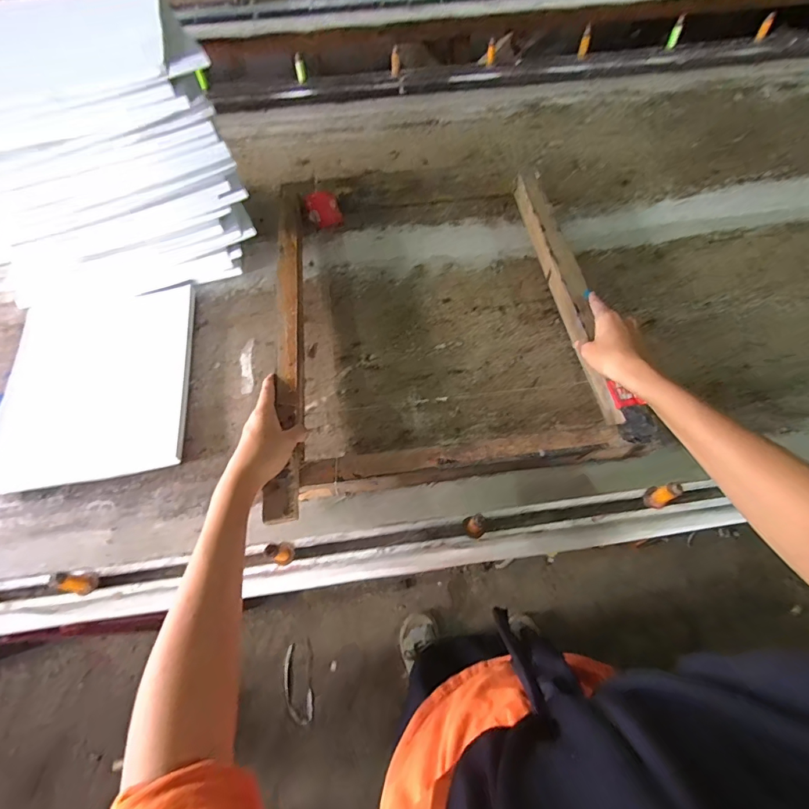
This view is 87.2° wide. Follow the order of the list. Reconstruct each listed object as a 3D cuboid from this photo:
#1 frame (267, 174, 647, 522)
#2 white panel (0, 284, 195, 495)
[{"bbox_3d":[0.035,-0.129,0.552,0.400,0.076,0.520,-7,63,-2],"label":"frame"},{"bbox_3d":[-0.399,-0.032,0.549,0.234,0.018,0.270,-9,63,-3],"label":"white panel"}]

